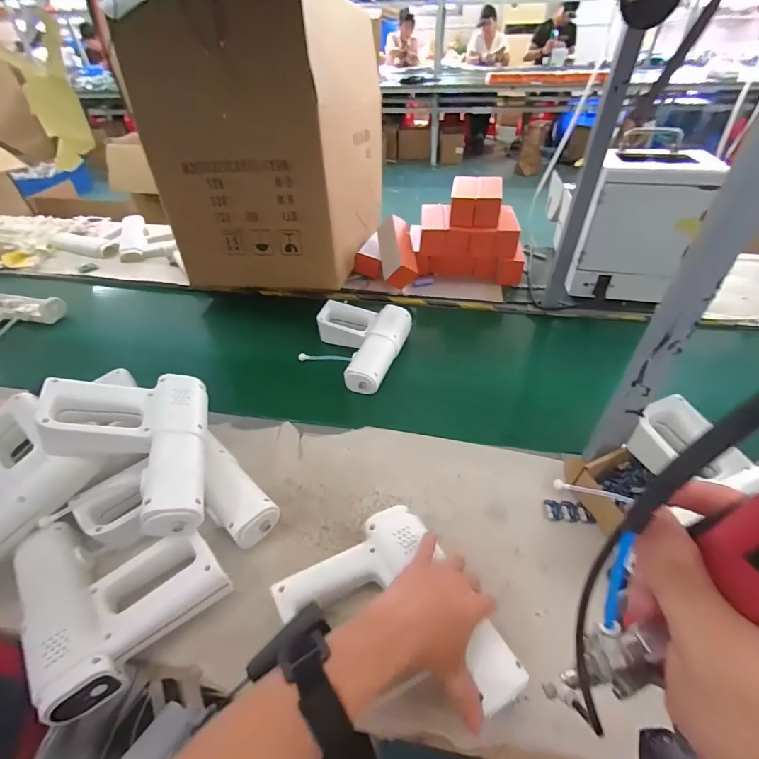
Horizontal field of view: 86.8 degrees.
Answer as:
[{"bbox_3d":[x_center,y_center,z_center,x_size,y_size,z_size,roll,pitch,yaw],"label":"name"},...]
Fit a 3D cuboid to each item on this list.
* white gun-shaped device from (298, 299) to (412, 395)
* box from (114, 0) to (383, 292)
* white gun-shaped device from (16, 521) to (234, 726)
[{"bbox_3d":[-0.053,-0.068,0.790,0.182,0.074,0.209,13,46,16],"label":"white gun-shaped device"},{"bbox_3d":[-0.225,-0.553,0.955,0.370,0.494,0.527,6,44,9],"label":"box"},{"bbox_3d":[-0.299,0.221,0.463,0.176,0.049,0.204,-33,51,-28],"label":"white gun-shaped device"}]

